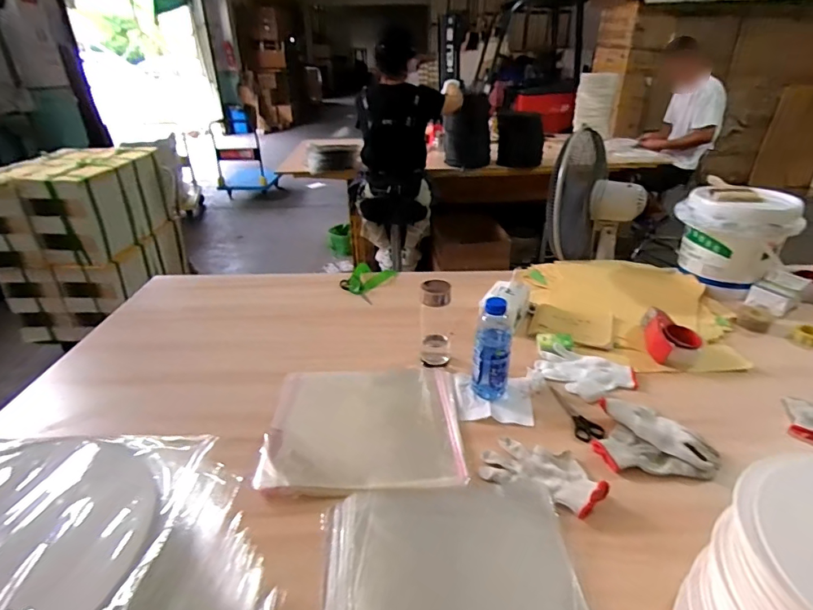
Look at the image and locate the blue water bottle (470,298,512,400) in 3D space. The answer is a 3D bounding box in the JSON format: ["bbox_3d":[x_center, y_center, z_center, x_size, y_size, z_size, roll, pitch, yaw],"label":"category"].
[{"bbox_3d":[0.165,0.084,0.863,0.064,0.198,0.060,6,31,13],"label":"blue water bottle"}]

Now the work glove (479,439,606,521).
[{"bbox_3d":[0.219,0.259,0.723,0.183,0.031,0.111,14,34,25],"label":"work glove"}]

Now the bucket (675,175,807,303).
[{"bbox_3d":[0.884,-0.182,1.240,0.215,0.238,0.237,-14,32,-20],"label":"bucket"}]

